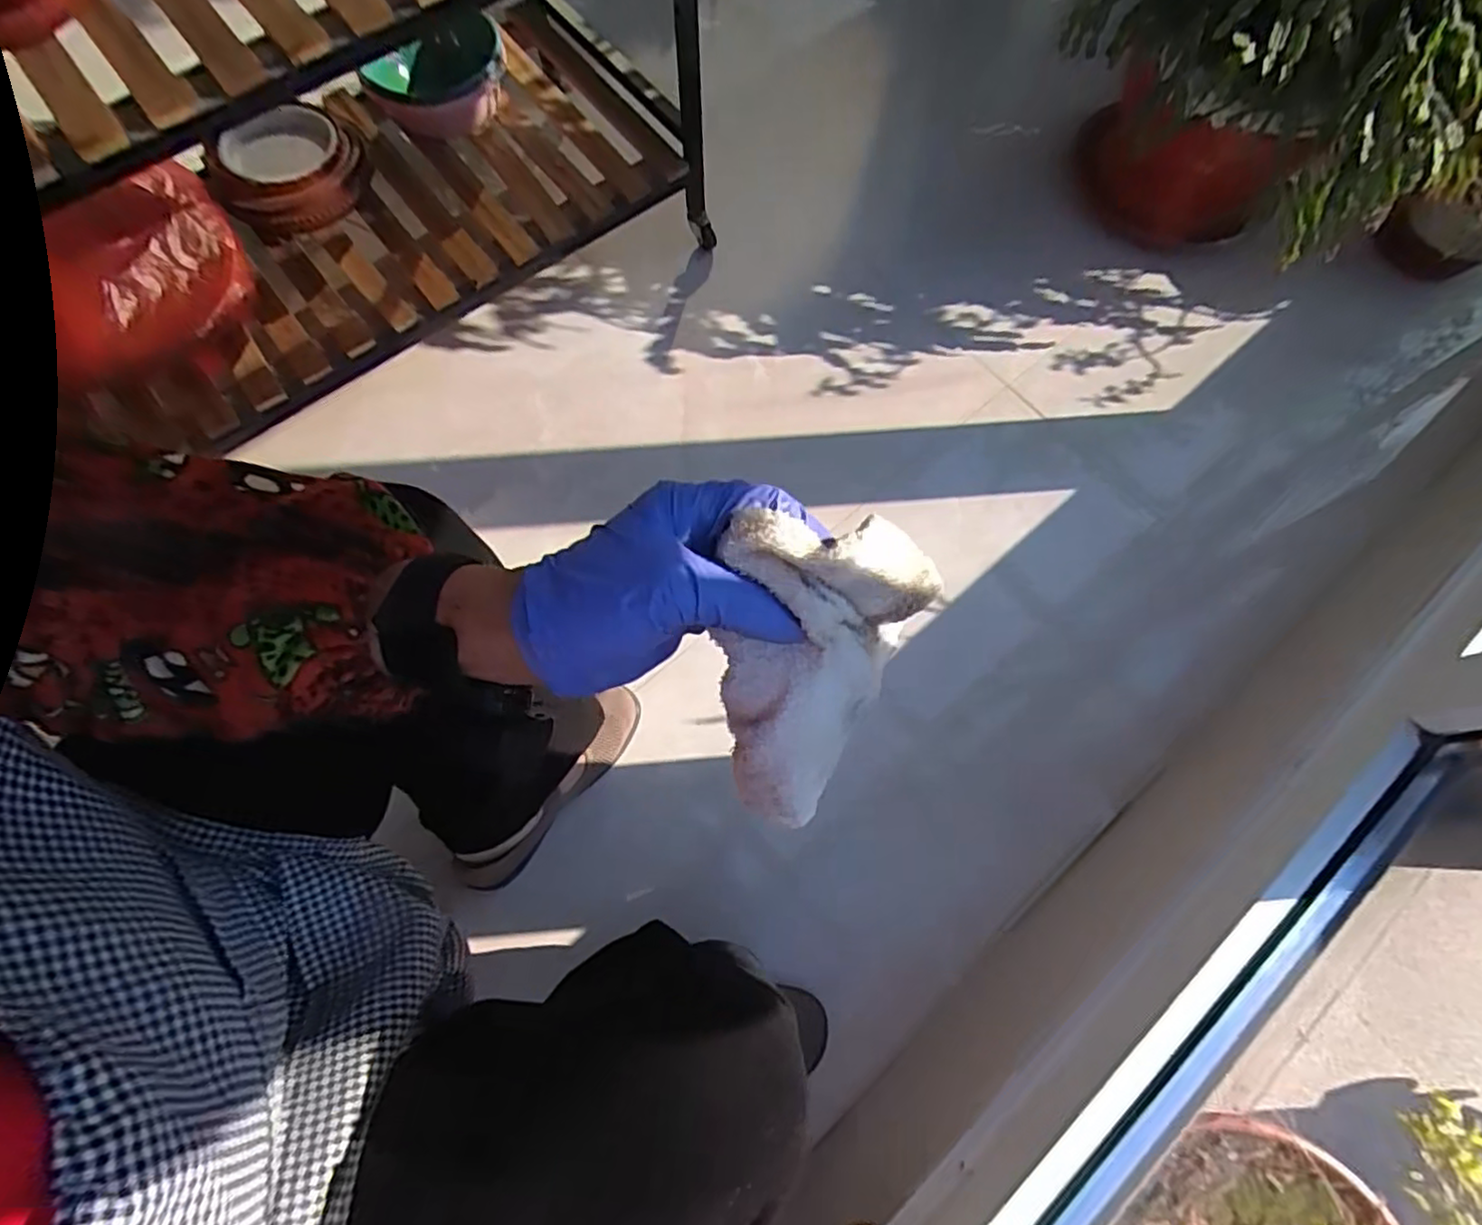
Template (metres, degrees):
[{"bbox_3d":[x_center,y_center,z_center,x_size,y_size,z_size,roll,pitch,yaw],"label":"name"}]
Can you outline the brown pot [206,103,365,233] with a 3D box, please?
[{"bbox_3d":[-0.547,-0.535,0.838,0.166,0.077,0.140,-14,72,-5],"label":"brown pot"}]

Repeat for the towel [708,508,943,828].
[{"bbox_3d":[0.021,0.021,0.292,0.079,0.103,0.118,29,74,8],"label":"towel"}]

